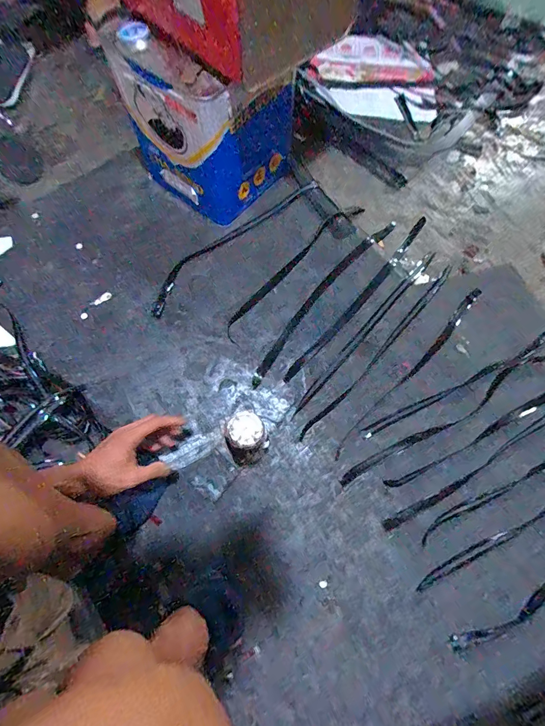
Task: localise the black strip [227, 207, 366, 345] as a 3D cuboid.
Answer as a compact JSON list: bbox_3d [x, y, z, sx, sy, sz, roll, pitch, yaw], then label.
[{"bbox_3d":[0.047,-0.203,0.709,0.047,0.020,0.418,38,74,13],"label":"black strip"}]

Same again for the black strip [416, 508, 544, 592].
[{"bbox_3d":[0.434,0.238,0.550,0.468,0.006,0.020,-25,71,-9],"label":"black strip"}]

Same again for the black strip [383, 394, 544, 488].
[{"bbox_3d":[0.405,0.105,0.601,0.472,0.005,0.019,-25,71,-9],"label":"black strip"}]

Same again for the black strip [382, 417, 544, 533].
[{"bbox_3d":[0.395,0.155,0.591,0.481,0.017,0.029,-27,72,-8],"label":"black strip"}]

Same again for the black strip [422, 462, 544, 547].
[{"bbox_3d":[0.430,0.191,0.566,0.422,0.009,0.028,-23,71,-8],"label":"black strip"}]

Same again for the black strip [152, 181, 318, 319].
[{"bbox_3d":[-0.084,-0.258,0.710,0.062,0.012,0.444,43,75,14],"label":"black strip"}]

